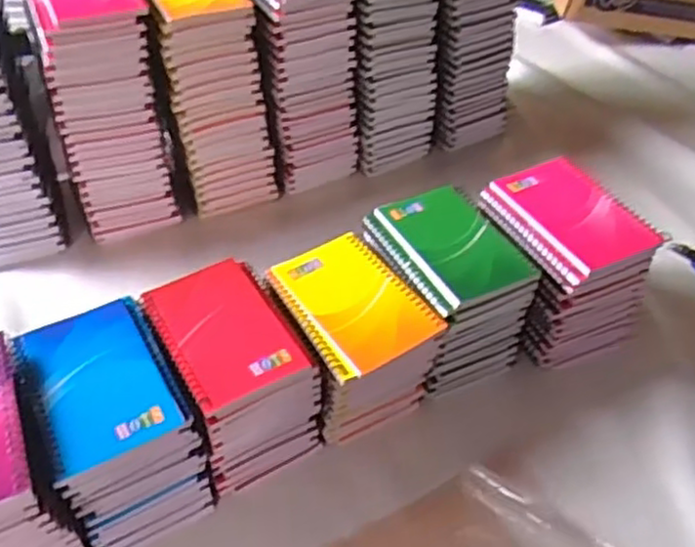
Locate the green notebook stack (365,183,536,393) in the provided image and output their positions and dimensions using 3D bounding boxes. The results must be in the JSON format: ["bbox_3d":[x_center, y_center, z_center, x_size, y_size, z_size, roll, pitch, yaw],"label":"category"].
[{"bbox_3d":[0.086,0.011,0.628,0.102,0.113,0.137,-18,49,-19],"label":"green notebook stack"}]

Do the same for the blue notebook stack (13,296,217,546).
[{"bbox_3d":[-0.171,0.108,0.522,0.093,0.115,0.134,-20,50,-20],"label":"blue notebook stack"}]

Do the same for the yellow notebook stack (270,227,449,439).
[{"bbox_3d":[0.003,0.056,0.592,0.097,0.105,0.138,-24,51,-23],"label":"yellow notebook stack"}]

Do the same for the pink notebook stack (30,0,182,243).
[{"bbox_3d":[-0.240,-0.173,0.710,0.095,0.219,0.145,-12,47,-14],"label":"pink notebook stack"}]

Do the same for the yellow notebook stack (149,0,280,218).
[{"bbox_3d":[-0.148,-0.200,0.765,0.101,0.224,0.135,-13,48,-14],"label":"yellow notebook stack"}]

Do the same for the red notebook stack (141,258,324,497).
[{"bbox_3d":[-0.092,0.077,0.565,0.091,0.104,0.132,-22,51,-22],"label":"red notebook stack"}]

